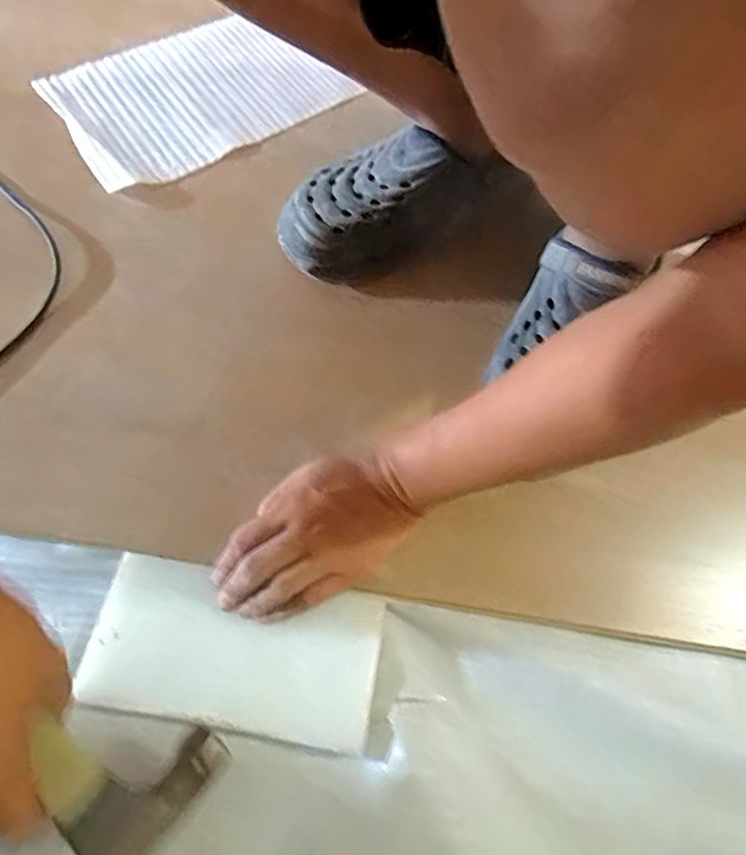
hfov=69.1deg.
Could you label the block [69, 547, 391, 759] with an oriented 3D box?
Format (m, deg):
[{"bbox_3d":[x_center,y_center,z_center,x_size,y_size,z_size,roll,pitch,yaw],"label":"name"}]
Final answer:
[{"bbox_3d":[-0.097,0.155,0.383,0.198,0.012,0.099,13,63,0],"label":"block"}]

